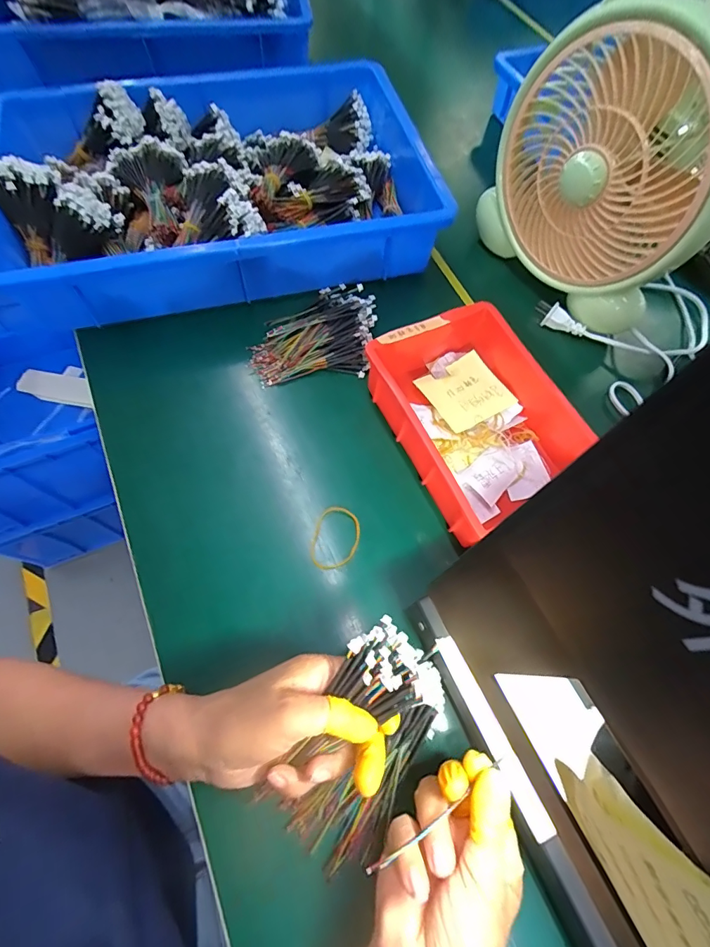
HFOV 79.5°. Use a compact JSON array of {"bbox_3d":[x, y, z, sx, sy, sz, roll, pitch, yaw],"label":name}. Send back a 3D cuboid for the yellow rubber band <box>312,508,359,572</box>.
[{"bbox_3d":[-0.016,0.055,0.363,0.037,0.004,0.057,16,63,-1],"label":"yellow rubber band"}]

